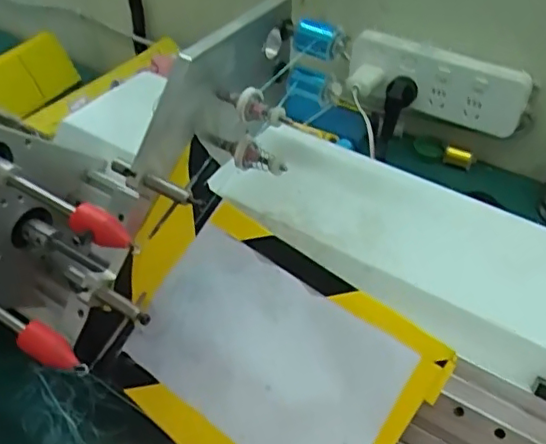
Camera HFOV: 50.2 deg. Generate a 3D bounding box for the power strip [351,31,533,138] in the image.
[{"bbox_3d":[0.189,-0.162,0.680,0.202,0.071,0.036,26,49,22],"label":"power strip"}]

